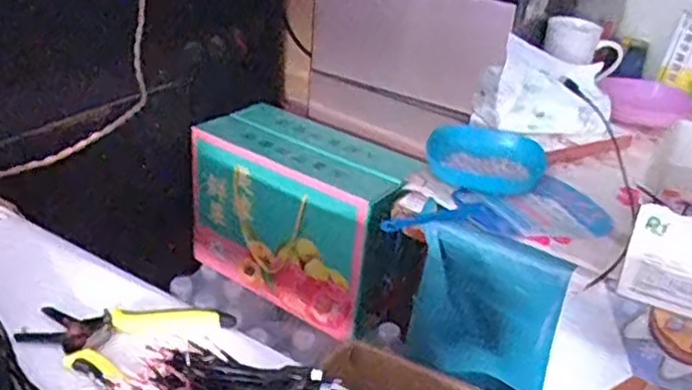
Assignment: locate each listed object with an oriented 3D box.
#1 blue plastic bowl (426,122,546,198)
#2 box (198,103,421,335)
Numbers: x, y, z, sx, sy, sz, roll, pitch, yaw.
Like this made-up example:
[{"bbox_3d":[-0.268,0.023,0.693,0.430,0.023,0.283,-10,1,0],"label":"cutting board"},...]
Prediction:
[{"bbox_3d":[0.169,-0.046,0.866,0.138,0.034,0.151,5,29,-3],"label":"blue plastic bowl"},{"bbox_3d":[-0.067,0.027,1.118,0.329,0.235,0.164,23,33,27],"label":"box"}]

